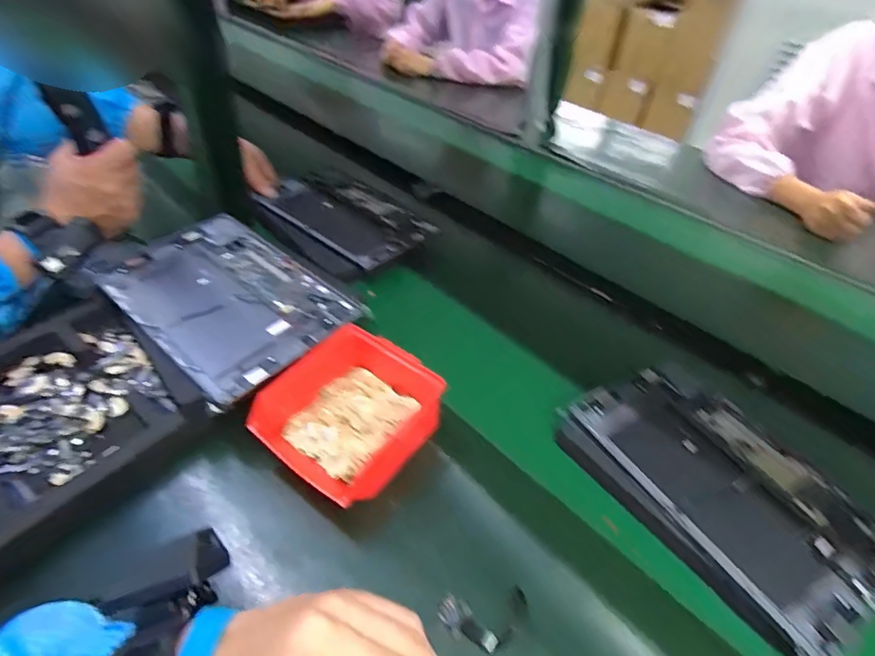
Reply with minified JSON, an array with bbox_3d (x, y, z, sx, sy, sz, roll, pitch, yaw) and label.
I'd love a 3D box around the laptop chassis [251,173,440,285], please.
[{"bbox_3d":[-0.148,-0.172,0.771,0.270,0.035,0.186,32,48,27],"label":"laptop chassis"}]

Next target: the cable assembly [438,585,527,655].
[{"bbox_3d":[0.035,0.215,0.359,0.065,0.013,0.037,-2,42,-9],"label":"cable assembly"}]

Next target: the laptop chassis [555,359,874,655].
[{"bbox_3d":[0.254,0.144,0.444,0.190,0.022,0.255,-19,47,-25],"label":"laptop chassis"}]

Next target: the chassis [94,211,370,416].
[{"bbox_3d":[-0.231,-0.037,0.540,0.276,0.024,0.181,34,48,28],"label":"chassis"}]

